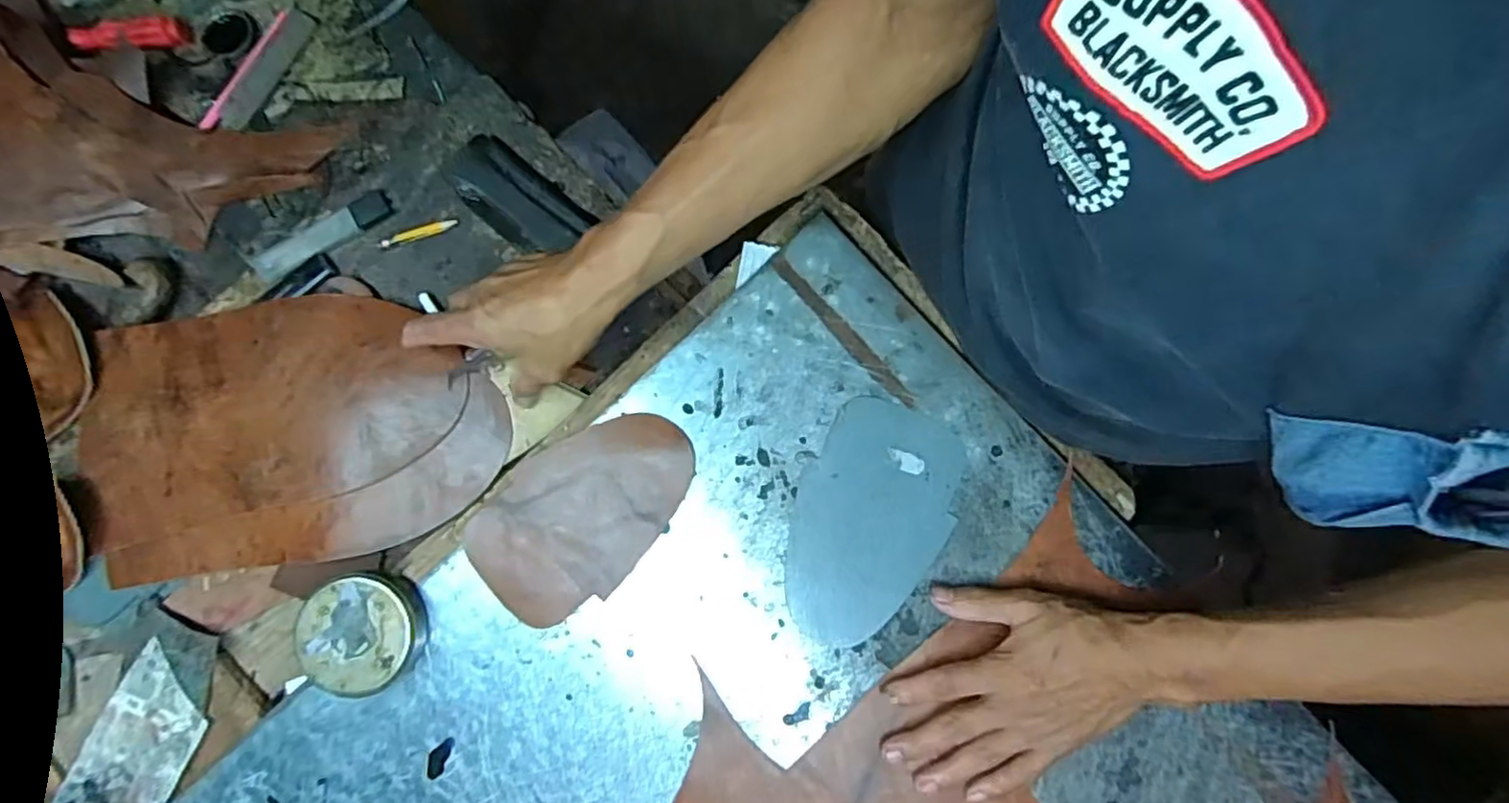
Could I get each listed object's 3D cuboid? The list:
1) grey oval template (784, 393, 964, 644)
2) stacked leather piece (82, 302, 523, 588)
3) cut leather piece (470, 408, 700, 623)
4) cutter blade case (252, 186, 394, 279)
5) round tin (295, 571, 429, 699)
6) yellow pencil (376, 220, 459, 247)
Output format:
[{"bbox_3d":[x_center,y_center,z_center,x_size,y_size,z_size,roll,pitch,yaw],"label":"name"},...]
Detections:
[{"bbox_3d":[0.077,0.082,0.460,0.099,0.004,0.164,27,87,4],"label":"grey oval template"},{"bbox_3d":[-0.340,0.021,0.491,0.305,0.025,0.189,-7,79,-1],"label":"stacked leather piece"},{"bbox_3d":[-0.118,0.075,0.465,0.163,0.006,0.101,-38,88,-1],"label":"cut leather piece"},{"bbox_3d":[-0.337,-0.129,0.519,0.115,0.009,0.028,-28,80,-5],"label":"cutter blade case"},{"bbox_3d":[-0.262,0.155,0.451,0.074,0.030,0.075,0,79,0],"label":"round tin"},{"bbox_3d":[-0.261,-0.129,0.520,0.061,0.006,0.009,-18,79,-3],"label":"yellow pencil"}]

